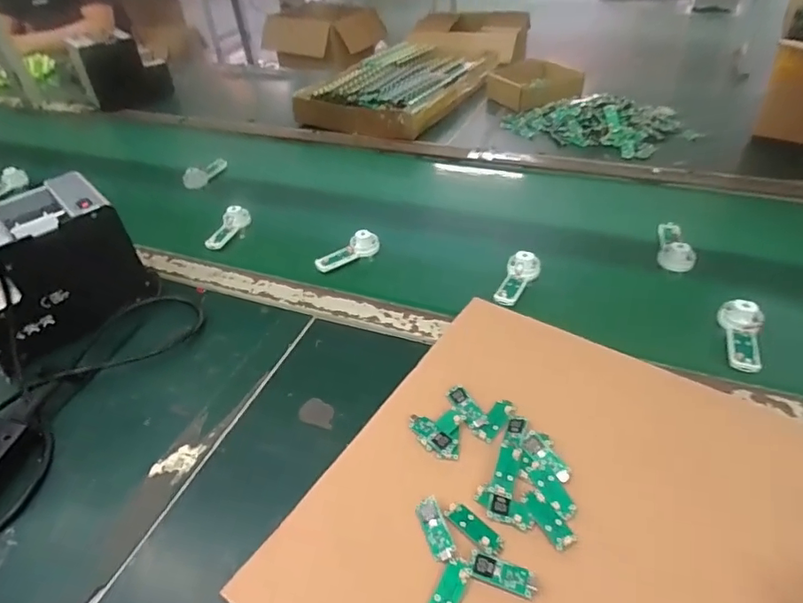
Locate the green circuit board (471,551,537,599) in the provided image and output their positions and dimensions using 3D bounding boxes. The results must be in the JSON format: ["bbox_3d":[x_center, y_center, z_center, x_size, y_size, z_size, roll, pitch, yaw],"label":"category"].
[{"bbox_3d":[0.075,0.203,0.381,0.048,0.004,0.020,11,44,18],"label":"green circuit board"}]

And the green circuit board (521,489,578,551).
[{"bbox_3d":[0.119,0.174,0.411,0.019,0.004,0.048,-24,48,-19],"label":"green circuit board"}]

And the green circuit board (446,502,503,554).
[{"bbox_3d":[0.058,0.181,0.410,0.018,0.006,0.051,-35,49,-29],"label":"green circuit board"}]

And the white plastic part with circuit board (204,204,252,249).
[{"bbox_3d":[-0.260,-0.113,0.770,0.030,0.022,0.089,8,43,15],"label":"white plastic part with circuit board"}]

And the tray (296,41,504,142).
[{"bbox_3d":[0.006,-0.493,1.130,0.288,0.061,0.454,20,47,27],"label":"tray"}]

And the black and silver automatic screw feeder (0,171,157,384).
[{"bbox_3d":[-0.421,-0.036,0.603,0.148,0.144,0.173,28,51,32],"label":"black and silver automatic screw feeder"}]

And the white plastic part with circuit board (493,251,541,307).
[{"bbox_3d":[0.145,-0.028,0.637,0.036,0.023,0.085,15,45,22],"label":"white plastic part with circuit board"}]

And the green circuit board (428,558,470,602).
[{"bbox_3d":[0.034,0.214,0.376,0.019,0.007,0.050,17,46,24],"label":"green circuit board"}]

